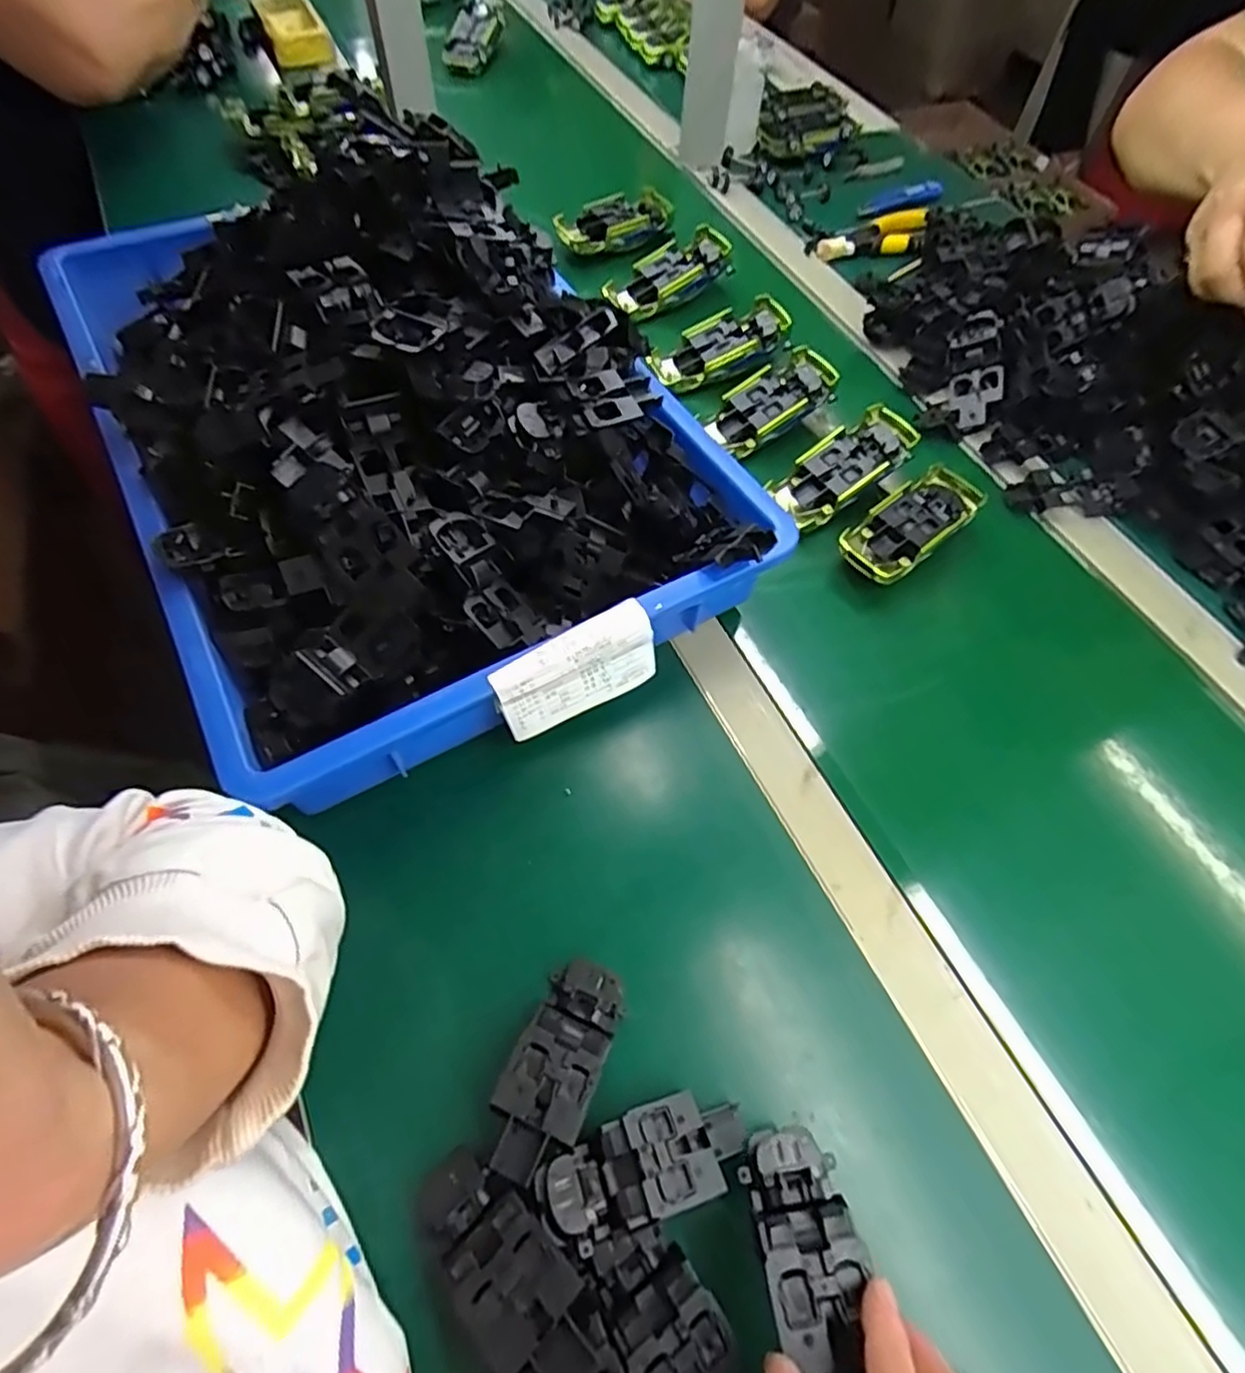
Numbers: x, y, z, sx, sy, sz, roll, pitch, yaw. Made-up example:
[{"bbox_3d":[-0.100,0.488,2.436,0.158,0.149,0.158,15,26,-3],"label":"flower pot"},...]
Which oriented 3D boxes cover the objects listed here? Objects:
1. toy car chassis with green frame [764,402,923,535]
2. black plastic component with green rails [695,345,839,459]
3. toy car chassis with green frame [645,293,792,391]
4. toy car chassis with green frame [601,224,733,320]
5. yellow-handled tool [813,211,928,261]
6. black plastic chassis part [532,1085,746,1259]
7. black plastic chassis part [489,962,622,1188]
[{"bbox_3d":[0.183,-0.182,0.560,0.123,0.023,0.055,-39,68,-3],"label":"toy car chassis with green frame"},{"bbox_3d":[0.130,-0.252,0.595,0.114,0.026,0.058,-35,67,-3],"label":"black plastic component with green rails"},{"bbox_3d":[0.092,-0.317,0.632,0.128,0.022,0.060,-27,64,1],"label":"toy car chassis with green frame"},{"bbox_3d":[0.048,-0.417,0.691,0.128,0.029,0.055,-31,65,2],"label":"toy car chassis with green frame"},{"bbox_3d":[0.285,-0.494,0.754,0.135,0.027,0.059,-30,66,-18],"label":"yellow-handled tool"},{"bbox_3d":[0.010,0.223,0.316,0.097,0.019,0.042,-18,63,-12],"label":"black plastic chassis part"},{"bbox_3d":[-0.033,0.189,0.340,0.043,0.022,0.097,22,62,9],"label":"black plastic chassis part"}]

